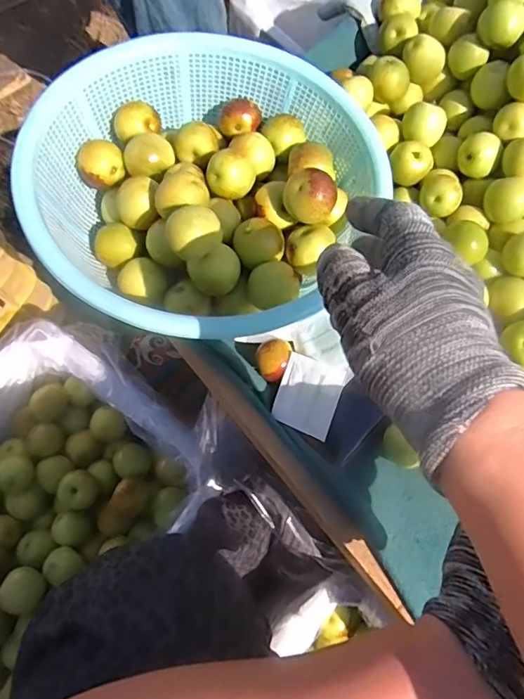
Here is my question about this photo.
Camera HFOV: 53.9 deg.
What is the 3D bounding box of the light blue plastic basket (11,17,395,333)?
[{"bbox_3d":[-0.044,-0.137,0.400,0.236,0.080,0.246,0,73,1],"label":"light blue plastic basket"}]

